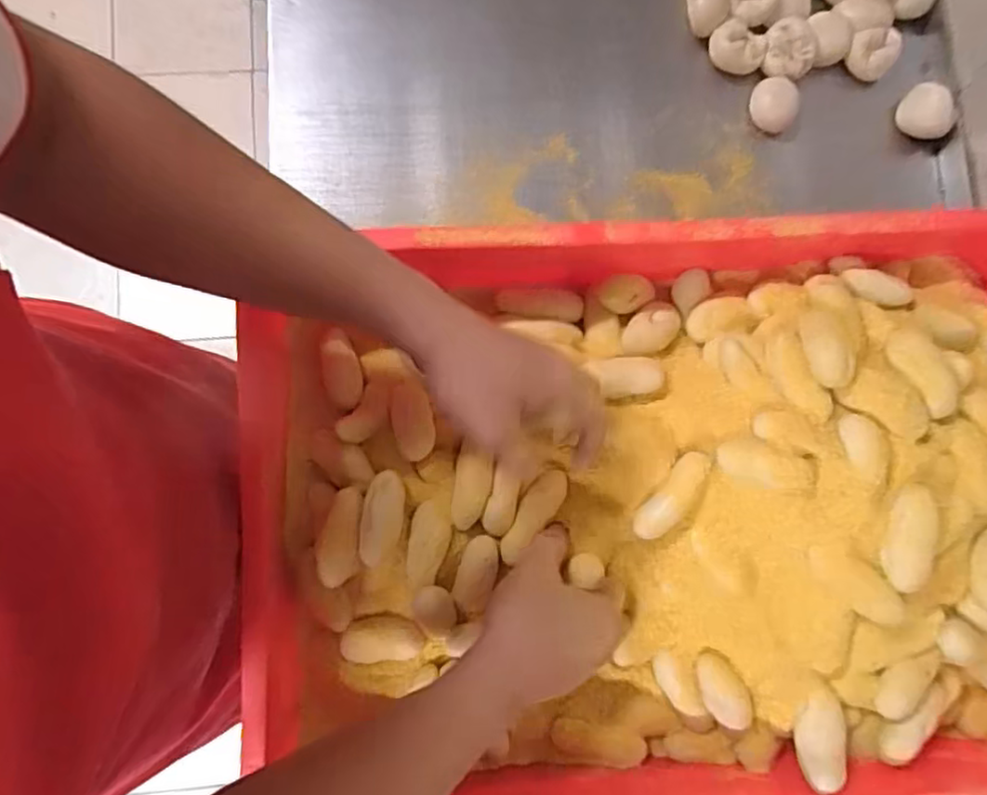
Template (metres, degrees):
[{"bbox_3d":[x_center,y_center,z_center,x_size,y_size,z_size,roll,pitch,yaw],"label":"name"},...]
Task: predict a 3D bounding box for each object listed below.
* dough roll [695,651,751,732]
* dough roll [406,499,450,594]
[{"bbox_3d":[0.171,0.215,0.477,0.032,0.015,0.054,-31,80,22],"label":"dough roll"},{"bbox_3d":[-0.049,0.110,0.477,0.029,0.017,0.063,10,85,-2],"label":"dough roll"}]

